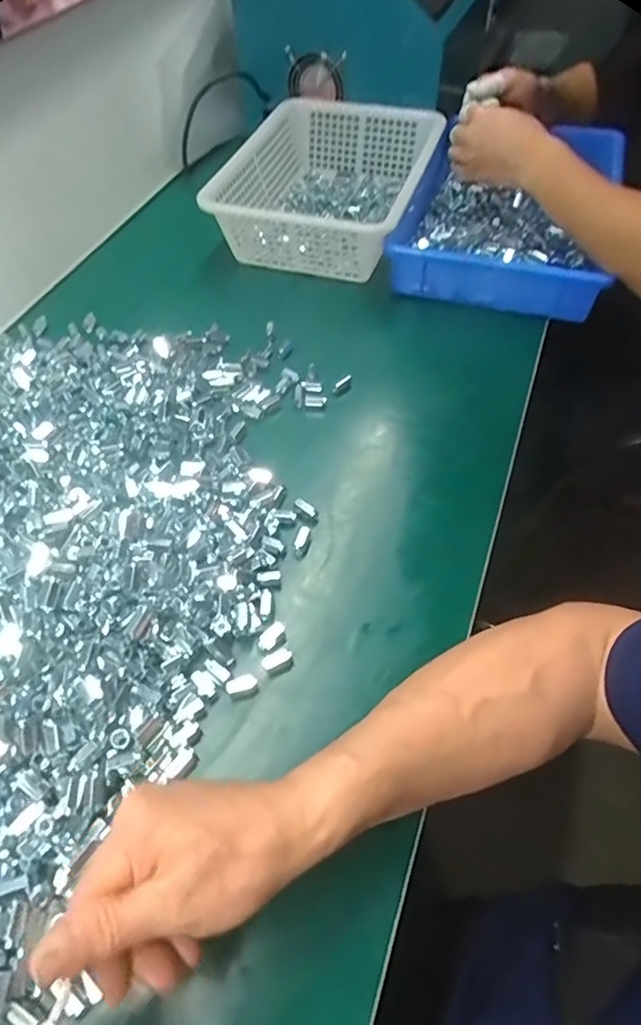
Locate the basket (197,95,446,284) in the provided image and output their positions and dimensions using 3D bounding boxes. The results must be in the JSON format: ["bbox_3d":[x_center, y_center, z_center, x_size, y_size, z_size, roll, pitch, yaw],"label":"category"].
[{"bbox_3d":[0.021,-0.408,0.725,0.219,0.087,0.283,16,56,12],"label":"basket"}]

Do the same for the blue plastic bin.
[{"bbox_3d":[0.212,-0.343,0.666,0.217,0.073,0.253,13,56,10],"label":"blue plastic bin"}]

